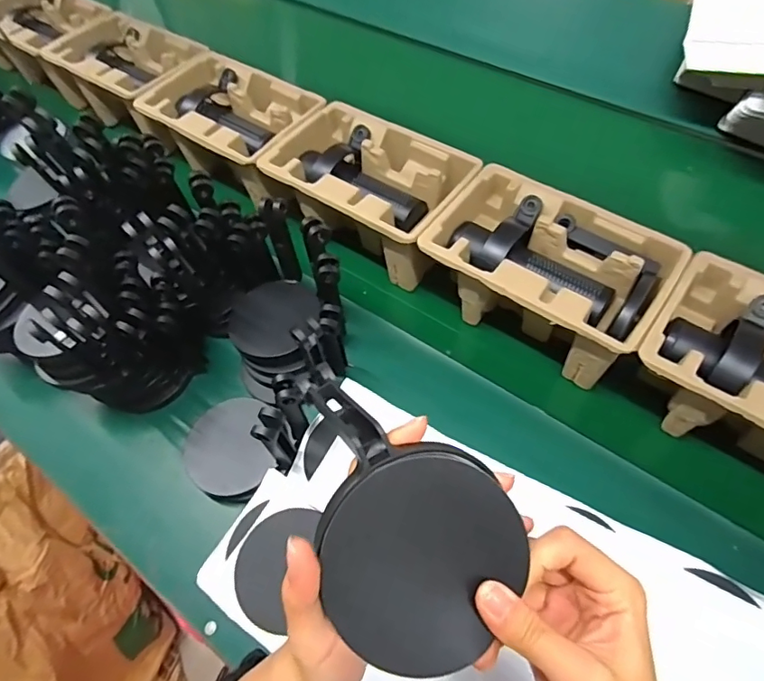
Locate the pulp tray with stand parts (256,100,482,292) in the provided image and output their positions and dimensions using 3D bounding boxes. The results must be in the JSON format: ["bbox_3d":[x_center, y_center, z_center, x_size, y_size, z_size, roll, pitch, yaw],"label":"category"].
[{"bbox_3d":[-0.013,-0.183,0.618,0.226,0.096,0.143,32,68,20],"label":"pulp tray with stand parts"}]

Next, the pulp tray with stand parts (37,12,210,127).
[{"bbox_3d":[-0.387,-0.408,0.785,0.251,0.097,0.150,30,68,19],"label":"pulp tray with stand parts"}]

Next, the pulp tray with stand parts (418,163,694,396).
[{"bbox_3d":[0.169,-0.071,0.535,0.223,0.097,0.145,34,69,20],"label":"pulp tray with stand parts"}]

